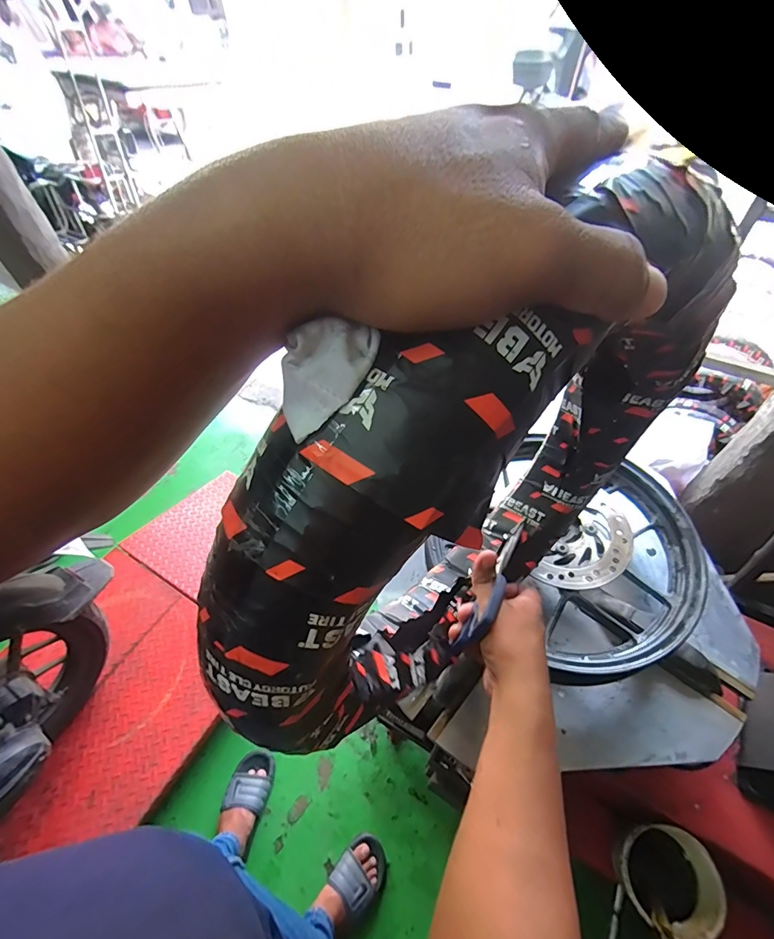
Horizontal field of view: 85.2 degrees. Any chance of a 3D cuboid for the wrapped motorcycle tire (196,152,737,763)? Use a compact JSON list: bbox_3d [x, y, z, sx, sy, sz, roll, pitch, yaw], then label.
[{"bbox_3d":[0.077,0.028,0.318,0.388,0.398,0.071,-38,59,-23],"label":"wrapped motorcycle tire"}]

